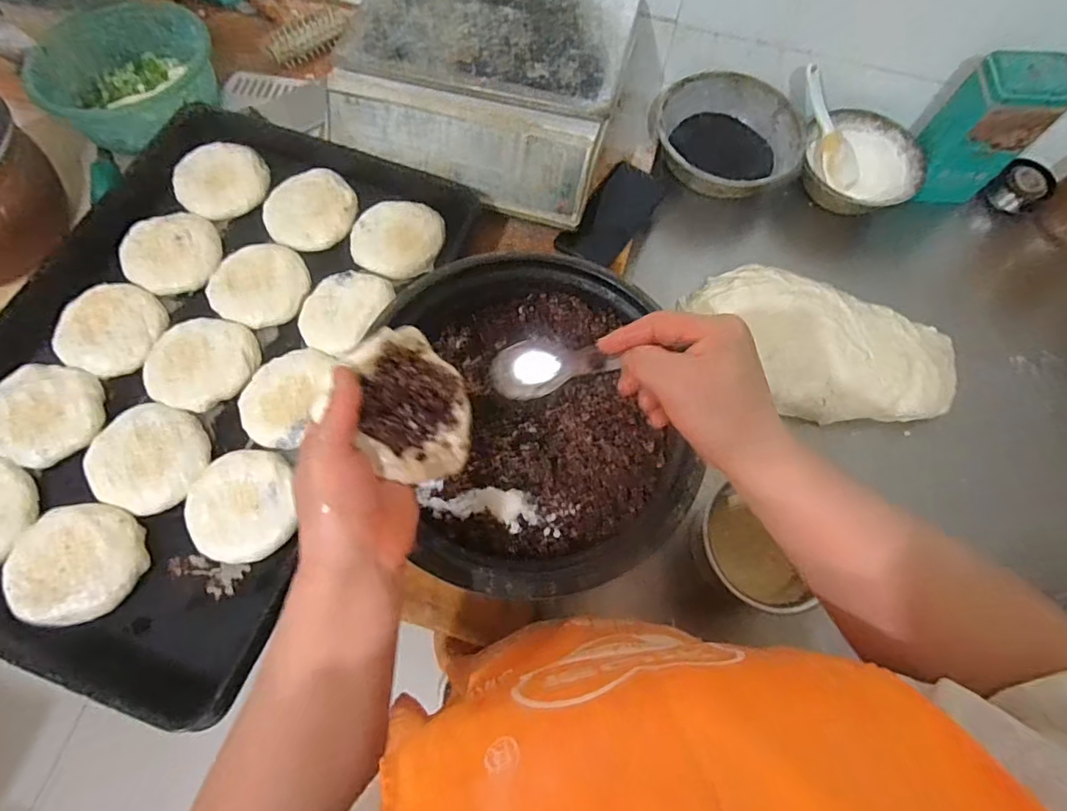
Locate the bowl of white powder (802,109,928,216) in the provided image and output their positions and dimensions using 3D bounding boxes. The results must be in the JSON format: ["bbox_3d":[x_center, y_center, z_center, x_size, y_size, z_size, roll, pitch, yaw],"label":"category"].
[{"bbox_3d":[0.420,-0.306,0.707,0.141,0.060,0.132,0,68,-1],"label":"bowl of white powder"}]

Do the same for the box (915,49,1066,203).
[{"bbox_3d":[0.539,-0.334,0.652,0.088,0.159,0.079,-1,68,-2],"label":"box"}]

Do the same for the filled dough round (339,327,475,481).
[{"bbox_3d":[-0.084,-0.003,0.375,0.074,0.018,0.108,-9,81,-31],"label":"filled dough round"}]

